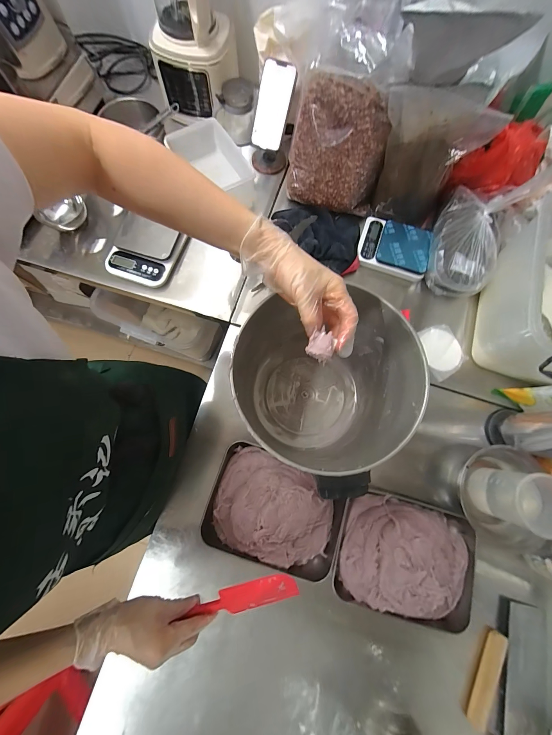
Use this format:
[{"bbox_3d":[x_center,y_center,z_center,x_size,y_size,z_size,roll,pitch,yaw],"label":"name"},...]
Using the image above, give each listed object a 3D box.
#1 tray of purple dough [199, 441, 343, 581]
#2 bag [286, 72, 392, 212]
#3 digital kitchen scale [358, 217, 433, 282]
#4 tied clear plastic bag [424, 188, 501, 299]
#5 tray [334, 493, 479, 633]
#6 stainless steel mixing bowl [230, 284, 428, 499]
[{"bbox_3d":[0.001,0.268,0.523,0.255,0.066,0.190,20,78,4],"label":"tray of purple dough"},{"bbox_3d":[0.139,-0.490,0.627,0.206,0.227,0.064,19,48,8],"label":"bag"},{"bbox_3d":[0.295,-0.304,0.690,0.168,0.028,0.134,19,78,4],"label":"digital kitchen scale"},{"bbox_3d":[0.447,-0.293,0.645,0.150,0.086,0.225,15,78,3],"label":"tied clear plastic bag"},{"bbox_3d":[0.250,0.353,0.503,0.254,0.080,0.193,15,78,3],"label":"tray"},{"bbox_3d":[0.084,0.031,0.484,0.241,0.250,0.227,-44,82,-9],"label":"stainless steel mixing bowl"}]

